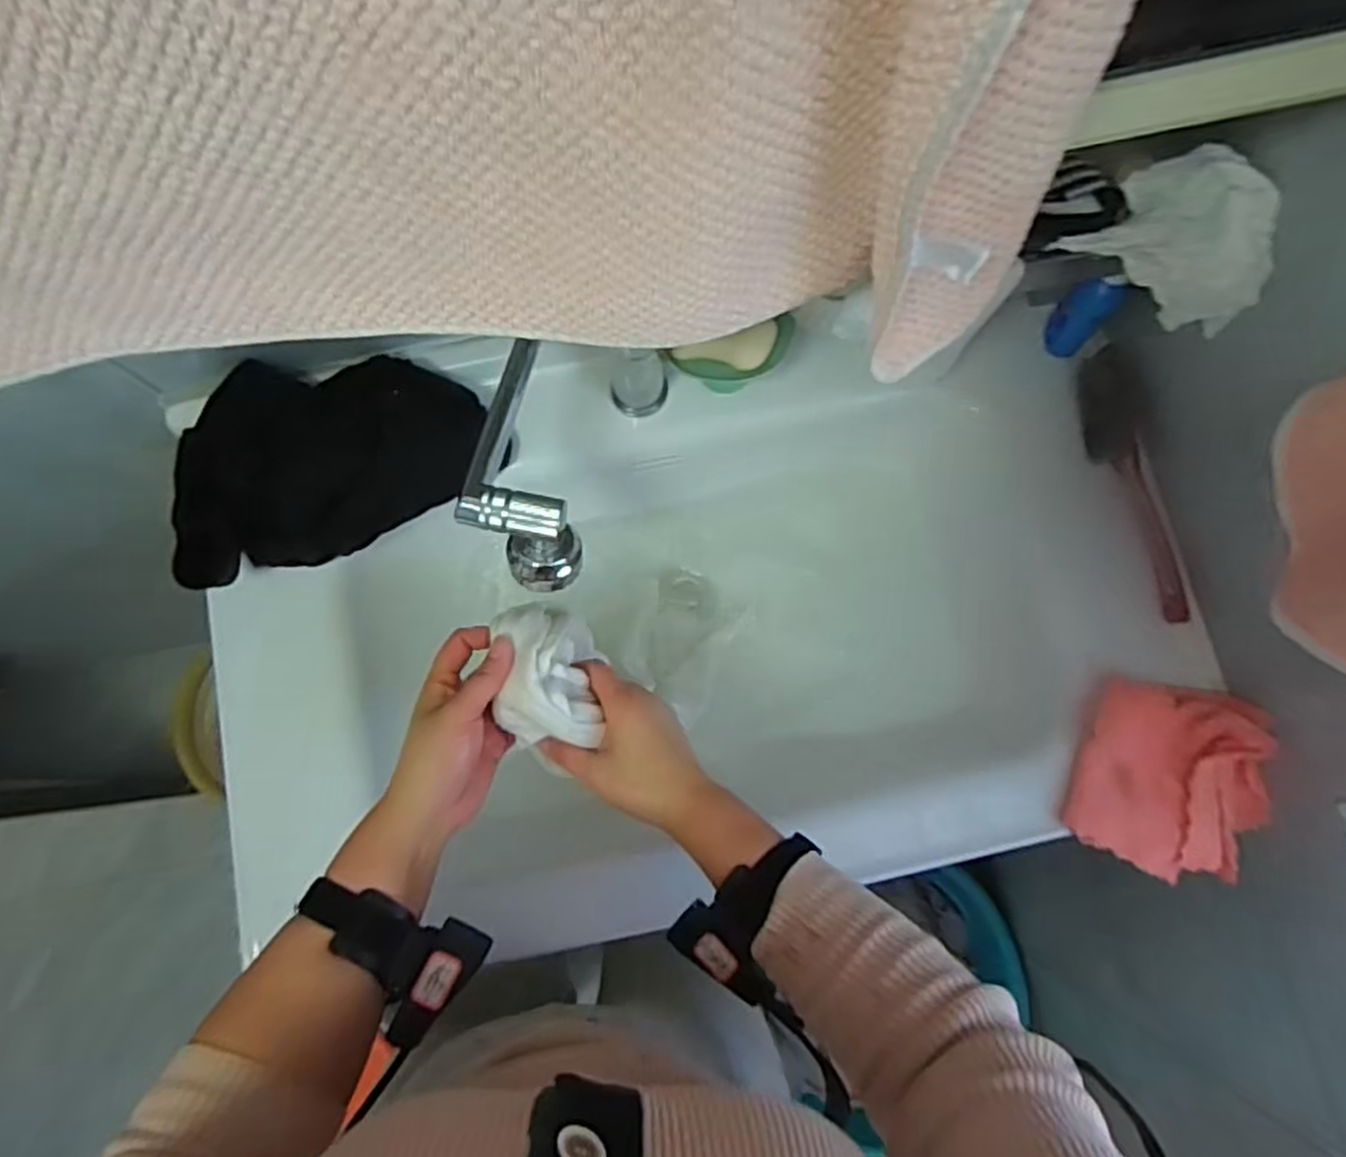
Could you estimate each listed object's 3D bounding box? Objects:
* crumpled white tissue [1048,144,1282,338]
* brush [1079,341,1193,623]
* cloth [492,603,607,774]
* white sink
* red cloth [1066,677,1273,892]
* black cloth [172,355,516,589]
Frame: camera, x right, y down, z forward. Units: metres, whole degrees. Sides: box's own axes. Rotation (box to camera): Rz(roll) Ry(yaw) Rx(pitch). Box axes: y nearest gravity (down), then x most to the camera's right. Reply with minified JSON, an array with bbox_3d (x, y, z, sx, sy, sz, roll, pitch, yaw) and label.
[{"bbox_3d":[0.334,-0.216,0.514,0.121,0.077,0.100,40,82,8],"label":"crumpled white tissue"},{"bbox_3d":[0.380,-0.080,0.631,0.035,0.046,0.233,-13,79,-1],"label":"brush"},{"bbox_3d":[-0.086,0.065,0.529,0.064,0.049,0.097,-5,79,0],"label":"cloth"},{"bbox_3d":[0.020,0.059,0.718,0.787,0.173,0.454,-17,79,-2],"label":"white sink"},{"bbox_3d":[0.394,0.156,0.594,0.138,0.038,0.141,19,80,5],"label":"red cloth"},{"bbox_3d":[-0.272,-0.099,0.634,0.257,0.050,0.160,-13,101,-18],"label":"black cloth"}]

